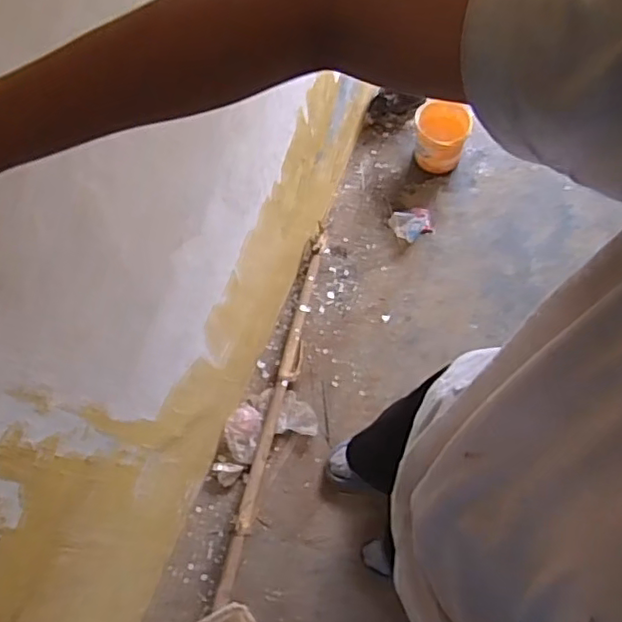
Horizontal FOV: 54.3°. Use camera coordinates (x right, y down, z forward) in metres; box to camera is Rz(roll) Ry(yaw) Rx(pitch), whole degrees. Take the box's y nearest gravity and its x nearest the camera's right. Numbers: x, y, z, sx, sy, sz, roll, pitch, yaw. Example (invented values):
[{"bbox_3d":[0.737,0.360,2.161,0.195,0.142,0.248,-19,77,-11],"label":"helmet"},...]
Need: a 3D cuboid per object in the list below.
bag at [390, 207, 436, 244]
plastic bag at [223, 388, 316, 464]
[{"bbox_3d":[0.306,-0.267,1.839,0.123,0.031,0.112,-16,68,-6],"label":"bag"},{"bbox_3d":[-0.111,0.284,1.580,0.229,0.029,0.152,-22,69,-8],"label":"plastic bag"}]

